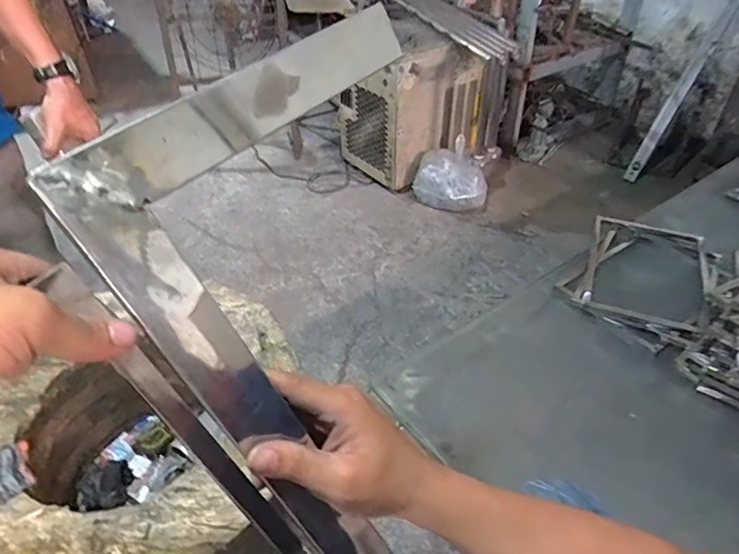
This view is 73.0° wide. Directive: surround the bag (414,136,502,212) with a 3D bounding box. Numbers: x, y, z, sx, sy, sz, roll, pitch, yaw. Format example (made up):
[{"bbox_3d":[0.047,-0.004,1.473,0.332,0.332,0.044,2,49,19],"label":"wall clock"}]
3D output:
[{"bbox_3d":[0.303,-0.362,1.788,0.263,0.205,0.194,14,44,15],"label":"bag"}]

